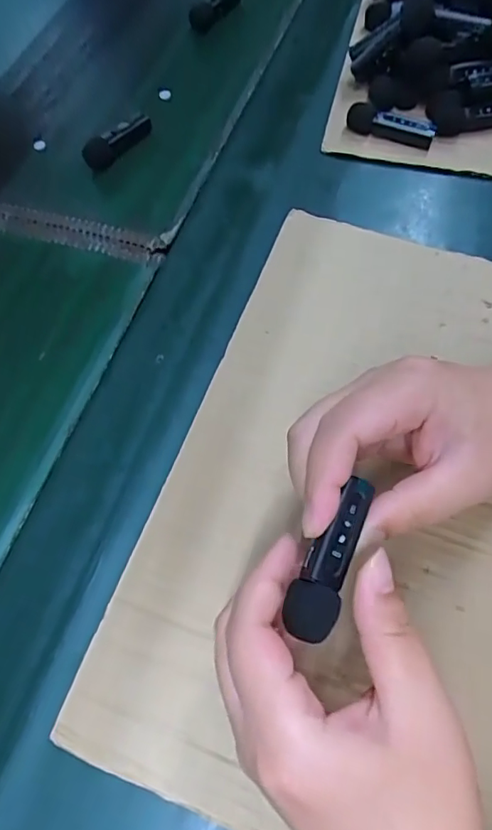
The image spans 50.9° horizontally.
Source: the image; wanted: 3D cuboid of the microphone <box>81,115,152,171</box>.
[{"bbox_3d":[-0.103,-0.219,0.410,0.018,0.018,0.060,35,71,17],"label":"microphone"}]

